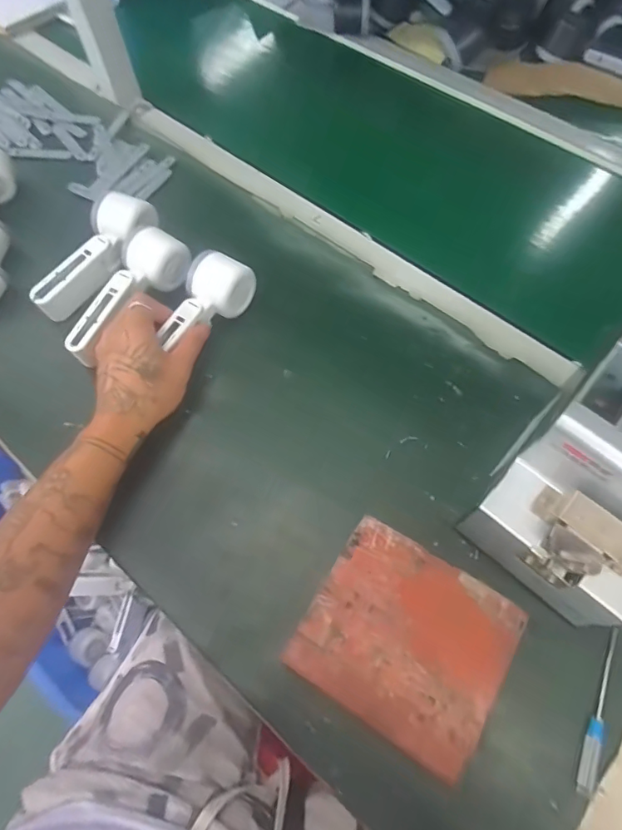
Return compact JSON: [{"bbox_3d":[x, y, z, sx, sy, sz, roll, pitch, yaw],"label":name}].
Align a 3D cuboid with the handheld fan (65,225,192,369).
[{"bbox_3d":[-0.196,-0.126,0.514,0.055,0.043,0.162,30,75,14],"label":"handheld fan"}]

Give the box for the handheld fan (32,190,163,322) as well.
[{"bbox_3d":[-0.240,-0.178,0.531,0.054,0.051,0.167,31,81,14],"label":"handheld fan"}]

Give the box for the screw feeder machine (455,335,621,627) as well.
[{"bbox_3d":[0.223,0.052,0.373,0.127,0.151,0.169,39,70,17],"label":"screw feeder machine"}]

